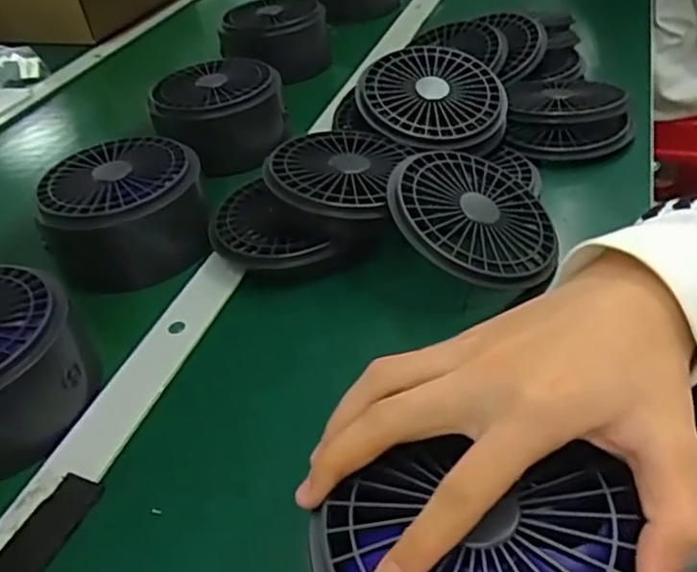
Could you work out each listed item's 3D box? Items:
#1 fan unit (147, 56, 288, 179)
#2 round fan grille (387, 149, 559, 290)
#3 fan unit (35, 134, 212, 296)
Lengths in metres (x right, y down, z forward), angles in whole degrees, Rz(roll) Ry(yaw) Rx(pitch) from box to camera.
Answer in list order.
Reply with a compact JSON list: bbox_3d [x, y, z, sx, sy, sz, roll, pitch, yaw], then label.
[{"bbox_3d":[-0.127,-0.167,0.666,0.129,0.083,0.116,-14,39,-9],"label":"fan unit"},{"bbox_3d":[0.095,-0.052,0.493,0.127,0.014,0.126,12,50,-15],"label":"round fan grille"},{"bbox_3d":[-0.181,-0.062,0.553,0.120,0.082,0.114,-11,39,-5],"label":"fan unit"}]

